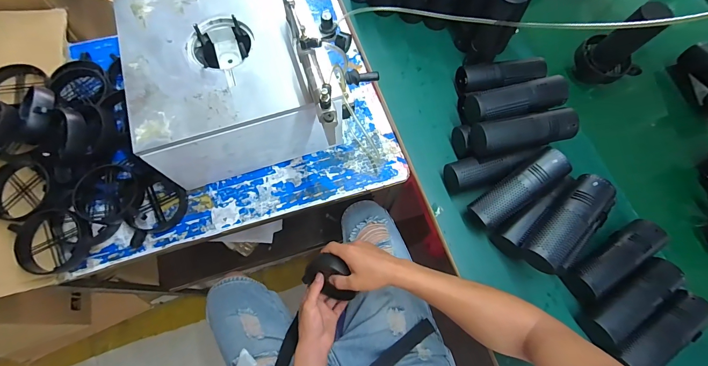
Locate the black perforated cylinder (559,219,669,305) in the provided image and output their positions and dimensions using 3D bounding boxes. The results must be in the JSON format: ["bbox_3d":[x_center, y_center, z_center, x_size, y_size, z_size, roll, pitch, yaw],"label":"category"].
[{"bbox_3d":[0.417,0.122,0.509,0.171,0.063,0.062,-26,73,-11],"label":"black perforated cylinder"}]

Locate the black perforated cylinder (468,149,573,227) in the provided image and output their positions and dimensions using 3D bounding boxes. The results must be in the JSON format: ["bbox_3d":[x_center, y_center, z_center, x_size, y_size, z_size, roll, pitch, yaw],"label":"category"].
[{"bbox_3d":[0.268,0.011,0.525,0.163,0.047,0.053,-37,75,8],"label":"black perforated cylinder"}]

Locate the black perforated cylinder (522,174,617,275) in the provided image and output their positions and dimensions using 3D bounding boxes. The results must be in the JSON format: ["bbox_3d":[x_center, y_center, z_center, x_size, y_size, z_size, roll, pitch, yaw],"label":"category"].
[{"bbox_3d":[0.324,0.058,0.478,0.054,0.045,0.160,42,74,12],"label":"black perforated cylinder"}]

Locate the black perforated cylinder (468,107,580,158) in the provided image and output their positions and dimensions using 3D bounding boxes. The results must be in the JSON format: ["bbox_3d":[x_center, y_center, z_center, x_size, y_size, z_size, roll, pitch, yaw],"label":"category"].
[{"bbox_3d":[0.281,-0.085,0.529,0.159,0.057,0.056,-11,71,-6],"label":"black perforated cylinder"}]

